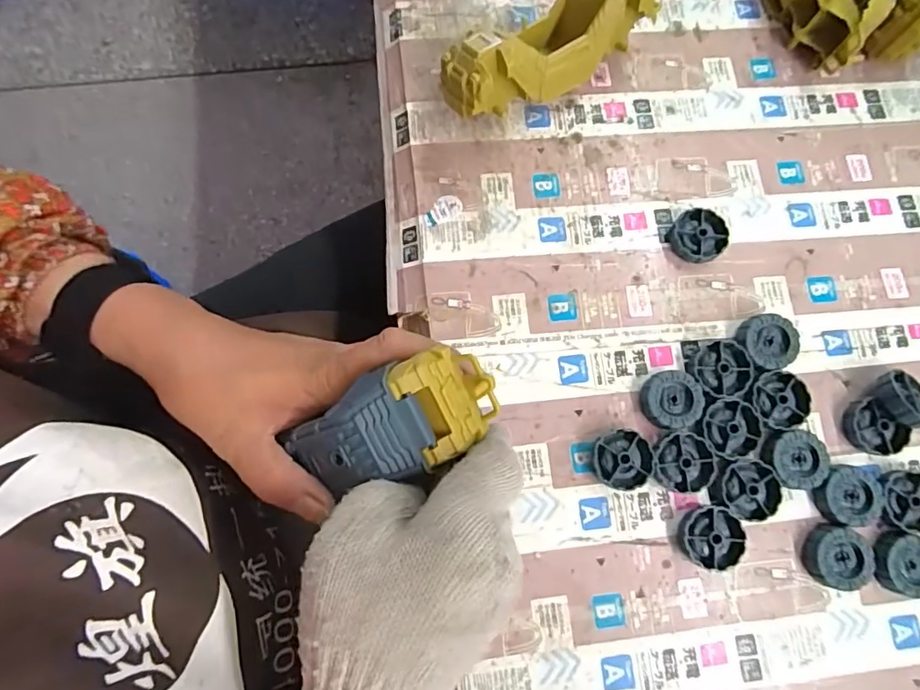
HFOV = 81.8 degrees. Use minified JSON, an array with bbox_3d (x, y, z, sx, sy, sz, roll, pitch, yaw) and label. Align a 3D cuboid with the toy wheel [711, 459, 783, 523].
[{"bbox_3d":[0.185,0.095,0.346,0.042,0.012,0.037,-4,77,-2],"label":"toy wheel"}]

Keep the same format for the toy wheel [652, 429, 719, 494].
[{"bbox_3d":[0.147,0.077,0.351,0.041,0.012,0.038,0,77,-1],"label":"toy wheel"}]

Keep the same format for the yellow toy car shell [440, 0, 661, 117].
[{"bbox_3d":[0.065,-0.216,0.389,0.168,0.061,0.063,-35,80,-9],"label":"yellow toy car shell"}]

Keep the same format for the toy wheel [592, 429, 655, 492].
[{"bbox_3d":[0.107,0.075,0.349,0.038,0.012,0.038,0,77,-1],"label":"toy wheel"}]

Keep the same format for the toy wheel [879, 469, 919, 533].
[{"bbox_3d":[0.295,0.102,0.348,0.038,0.013,0.037,0,77,-1],"label":"toy wheel"}]

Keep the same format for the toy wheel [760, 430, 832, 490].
[{"bbox_3d":[0.218,0.076,0.350,0.042,0.013,0.037,-1,77,-2],"label":"toy wheel"}]

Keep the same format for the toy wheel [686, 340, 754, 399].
[{"bbox_3d":[0.175,0.017,0.359,0.040,0.010,0.037,0,77,-1],"label":"toy wheel"}]

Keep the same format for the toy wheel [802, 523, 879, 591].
[{"bbox_3d":[0.243,0.137,0.340,0.039,0.015,0.041,0,77,-1],"label":"toy wheel"}]

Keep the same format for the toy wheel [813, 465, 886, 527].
[{"bbox_3d":[0.253,0.098,0.346,0.038,0.013,0.038,0,77,-1],"label":"toy wheel"}]

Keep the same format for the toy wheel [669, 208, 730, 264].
[{"bbox_3d":[0.172,-0.079,0.382,0.042,0.012,0.038,-23,78,-7],"label":"toy wheel"}]

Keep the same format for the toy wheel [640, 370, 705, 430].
[{"bbox_3d":[0.141,0.038,0.357,0.039,0.013,0.037,0,77,-1],"label":"toy wheel"}]

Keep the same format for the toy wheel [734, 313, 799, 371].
[{"bbox_3d":[0.210,-0.002,0.364,0.036,0.014,0.037,0,77,-1],"label":"toy wheel"}]

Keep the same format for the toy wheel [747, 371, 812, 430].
[{"bbox_3d":[0.215,0.038,0.360,0.037,0.012,0.037,0,77,-1],"label":"toy wheel"}]

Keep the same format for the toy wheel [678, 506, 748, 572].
[{"bbox_3d":[0.162,0.124,0.342,0.038,0.014,0.039,0,77,-1],"label":"toy wheel"}]

